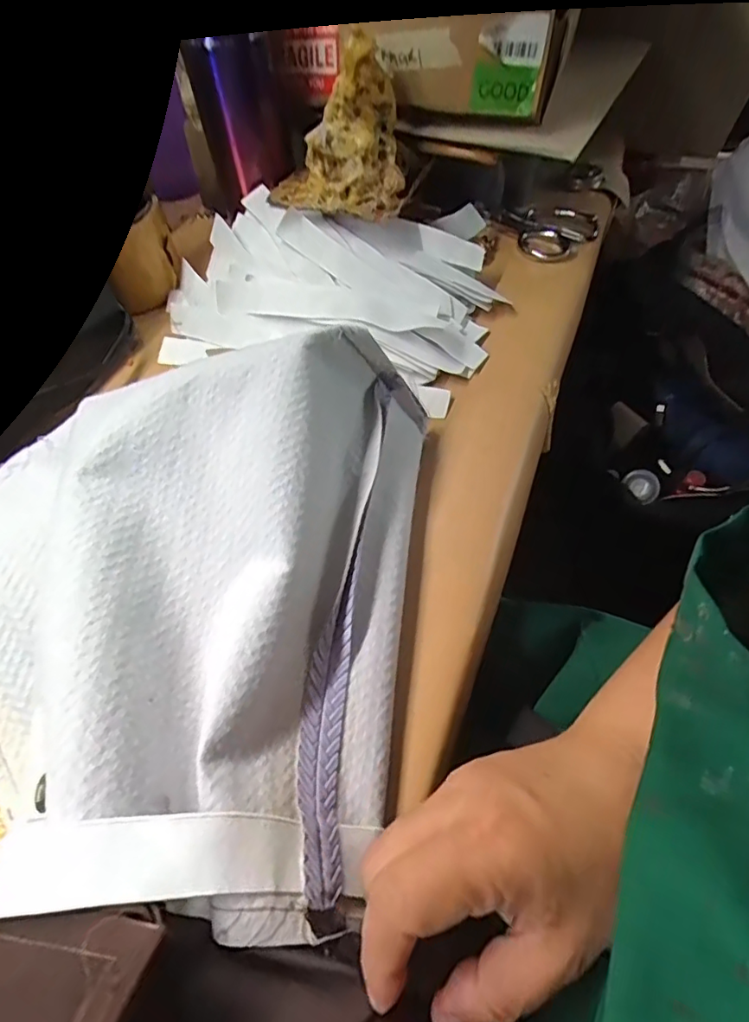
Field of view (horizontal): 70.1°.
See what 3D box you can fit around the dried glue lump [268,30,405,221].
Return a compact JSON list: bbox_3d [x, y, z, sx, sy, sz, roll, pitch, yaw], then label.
[{"bbox_3d":[-0.033,-0.288,0.421,0.110,0.104,0.073,0,55,4],"label":"dried glue lump"}]

